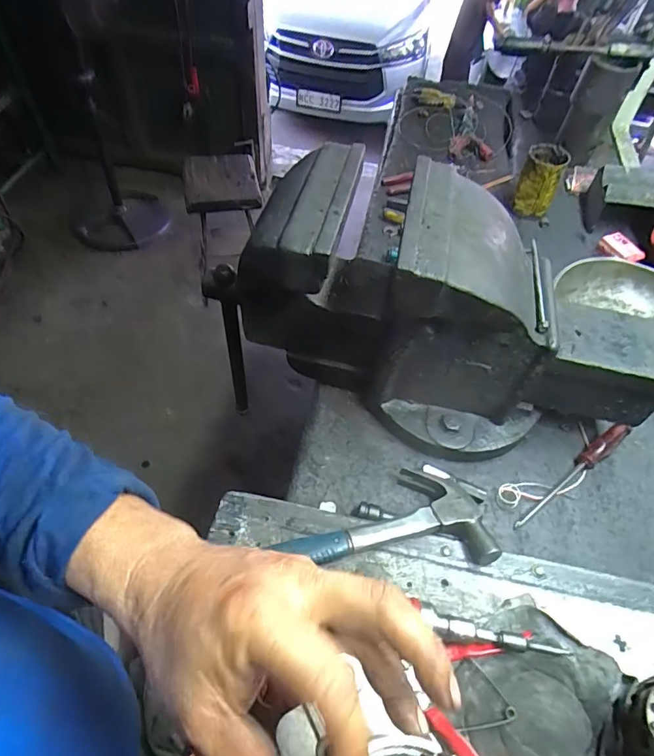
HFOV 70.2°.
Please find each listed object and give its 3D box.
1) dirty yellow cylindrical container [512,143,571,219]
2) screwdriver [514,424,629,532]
[{"bbox_3d":[0.417,-0.387,0.918,0.076,0.108,0.084,25,57,12],"label":"dirty yellow cylindrical container"},{"bbox_3d":[0.316,0.121,0.598,0.219,0.025,0.023,-28,62,-22],"label":"screwdriver"}]

